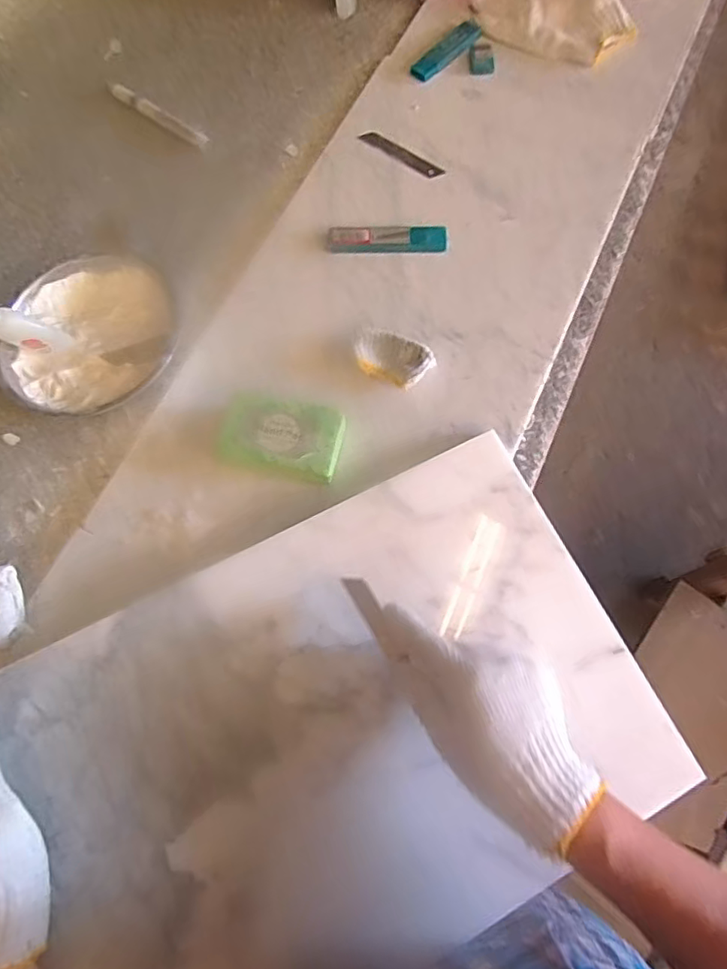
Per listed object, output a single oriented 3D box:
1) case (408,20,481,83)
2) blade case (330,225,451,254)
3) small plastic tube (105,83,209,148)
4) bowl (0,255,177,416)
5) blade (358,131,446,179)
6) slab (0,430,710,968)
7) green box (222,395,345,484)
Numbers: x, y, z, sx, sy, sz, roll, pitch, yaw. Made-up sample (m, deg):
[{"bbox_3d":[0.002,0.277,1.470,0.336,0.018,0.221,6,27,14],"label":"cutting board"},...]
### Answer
[{"bbox_3d":[0.094,-0.484,0.646,0.031,0.009,0.104,41,78,13],"label":"case"},{"bbox_3d":[0.024,-0.236,0.559,0.112,0.009,0.027,1,73,2],"label":"blade case"},{"bbox_3d":[-0.227,-0.406,0.635,0.145,0.007,0.019,35,77,11],"label":"small plastic tube"},{"bbox_3d":[-0.241,-0.126,0.517,0.146,0.037,0.153,0,72,2],"label":"bowl"},{"bbox_3d":[0.040,-0.344,0.605,0.097,0.004,0.019,36,77,12],"label":"blade"},{"bbox_3d":[-0.085,0.213,0.393,0.599,0.019,0.297,-26,78,-12],"label":"slab"},{"bbox_3d":[-0.068,-0.038,0.481,0.099,0.025,0.062,14,73,6],"label":"green box"}]

